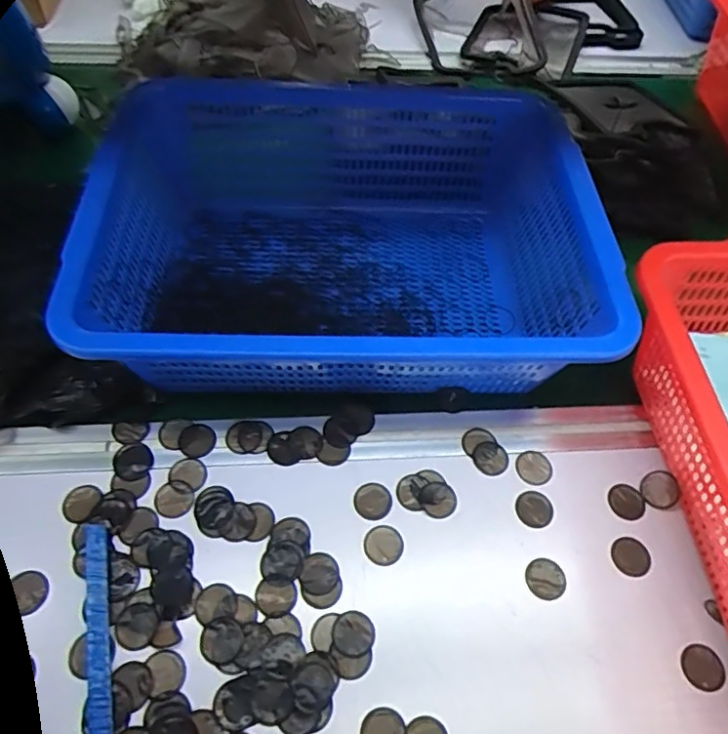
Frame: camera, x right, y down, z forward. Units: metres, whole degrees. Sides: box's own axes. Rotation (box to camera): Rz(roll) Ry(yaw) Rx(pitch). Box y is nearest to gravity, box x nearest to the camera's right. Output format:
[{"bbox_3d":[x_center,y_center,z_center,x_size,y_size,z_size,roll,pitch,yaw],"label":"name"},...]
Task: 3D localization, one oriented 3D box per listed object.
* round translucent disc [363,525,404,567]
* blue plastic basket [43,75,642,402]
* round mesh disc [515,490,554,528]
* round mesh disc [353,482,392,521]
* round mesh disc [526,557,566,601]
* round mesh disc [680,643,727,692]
[{"bbox_3d":[0.014,0.127,0.411,0.028,0.004,0.027,2,57,-3],"label":"round translucent disc"},{"bbox_3d":[-0.014,-0.106,0.485,0.383,0.116,0.297,0,58,-4],"label":"blue plastic basket"},{"bbox_3d":[0.129,0.106,0.430,0.027,0.004,0.028,2,57,-3],"label":"round mesh disc"},{"bbox_3d":[0.007,0.100,0.427,0.028,0.004,0.027,2,57,-3],"label":"round mesh disc"},{"bbox_3d":[0.129,0.149,0.405,0.028,0.004,0.027,2,57,-3],"label":"round mesh disc"},{"bbox_3d":[0.226,0.199,0.380,0.028,0.004,0.027,2,57,-3],"label":"round mesh disc"}]

